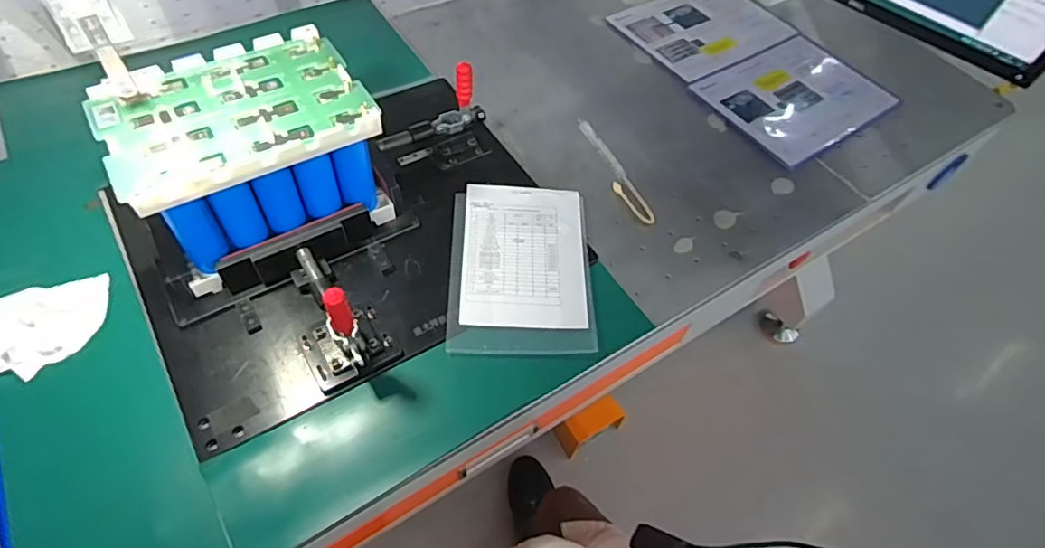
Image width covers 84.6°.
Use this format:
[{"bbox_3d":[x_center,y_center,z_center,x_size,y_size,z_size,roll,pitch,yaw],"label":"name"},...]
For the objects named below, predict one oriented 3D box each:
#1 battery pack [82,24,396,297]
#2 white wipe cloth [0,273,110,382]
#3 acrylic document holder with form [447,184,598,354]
[{"bbox_3d":[-0.295,-0.123,0.644,0.238,0.166,0.180,-27,62,-21],"label":"battery pack"},{"bbox_3d":[-0.509,0.055,0.591,0.138,0.021,0.094,-19,58,-17],"label":"white wipe cloth"},{"bbox_3d":[-0.001,-0.014,0.697,0.166,0.010,0.237,2,55,-4],"label":"acrylic document holder with form"}]

